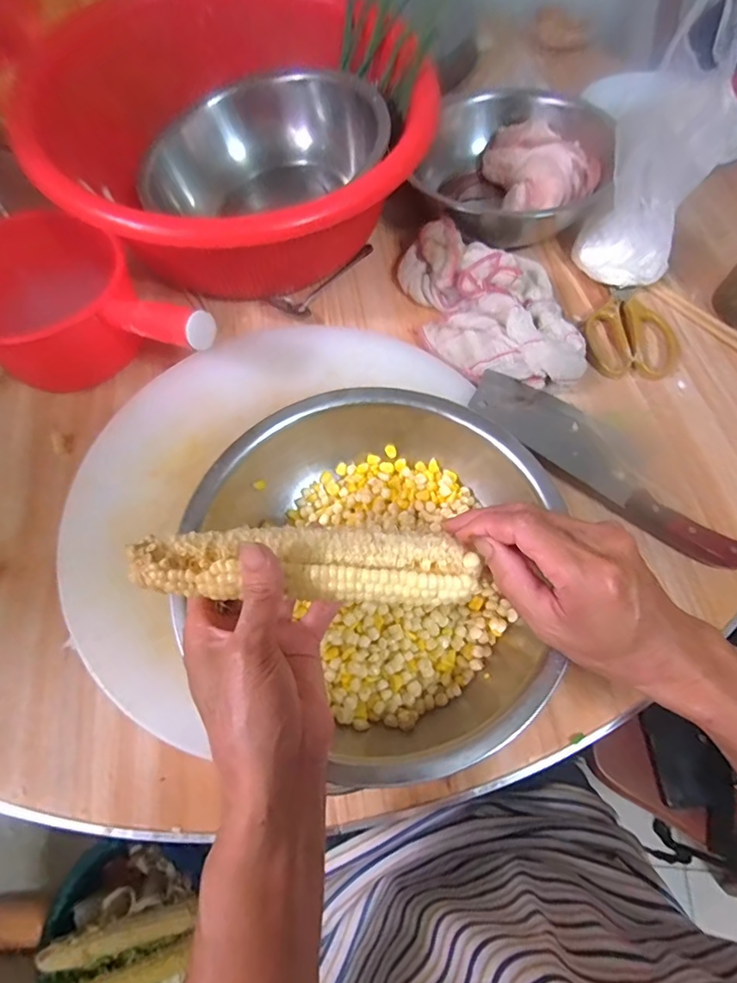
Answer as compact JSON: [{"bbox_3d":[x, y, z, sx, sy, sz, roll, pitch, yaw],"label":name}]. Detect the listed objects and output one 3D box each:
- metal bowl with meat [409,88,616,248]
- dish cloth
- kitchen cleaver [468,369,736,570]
[{"bbox_3d":[0.189,-0.400,0.626,0.214,0.088,0.202,0,64,0],"label":"metal bowl with meat"},{"bbox_3d":[0.132,-0.212,0.541,0.140,0.053,0.242,-15,66,-6],"label":"dish cloth"},{"bbox_3d":[0.226,-0.024,0.477,0.281,0.028,0.074,39,72,17],"label":"kitchen cleaver"}]

